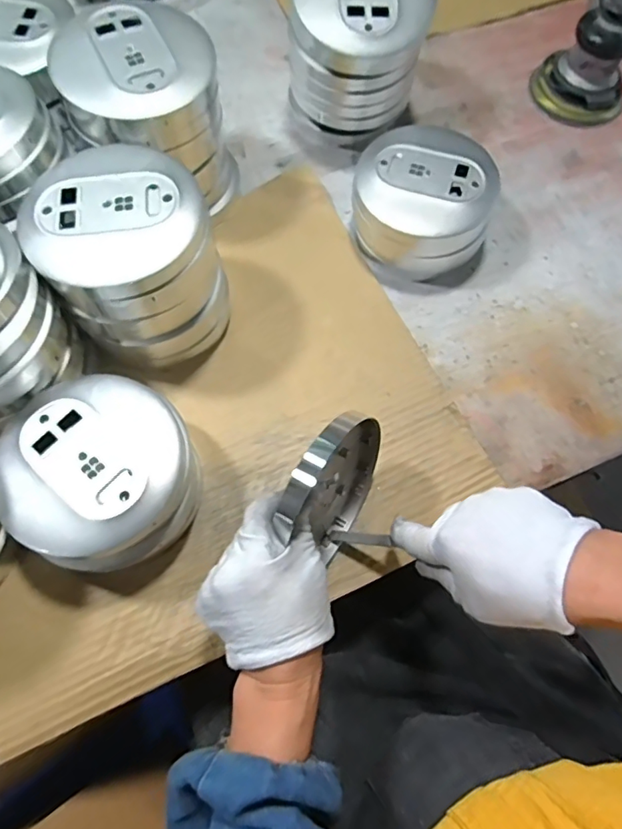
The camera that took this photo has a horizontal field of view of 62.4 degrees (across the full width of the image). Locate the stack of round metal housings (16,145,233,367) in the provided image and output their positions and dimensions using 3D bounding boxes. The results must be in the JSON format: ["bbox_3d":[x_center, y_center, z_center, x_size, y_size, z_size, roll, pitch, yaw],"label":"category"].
[{"bbox_3d":[-0.148,-0.127,0.443,0.136,0.140,0.138,-34,74,-13],"label":"stack of round metal housings"}]

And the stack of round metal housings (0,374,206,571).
[{"bbox_3d":[-0.162,0.049,0.407,0.137,0.083,0.138,-5,70,-4],"label":"stack of round metal housings"}]

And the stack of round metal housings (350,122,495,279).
[{"bbox_3d":[0.110,-0.213,0.517,0.136,0.080,0.136,7,69,0],"label":"stack of round metal housings"}]

